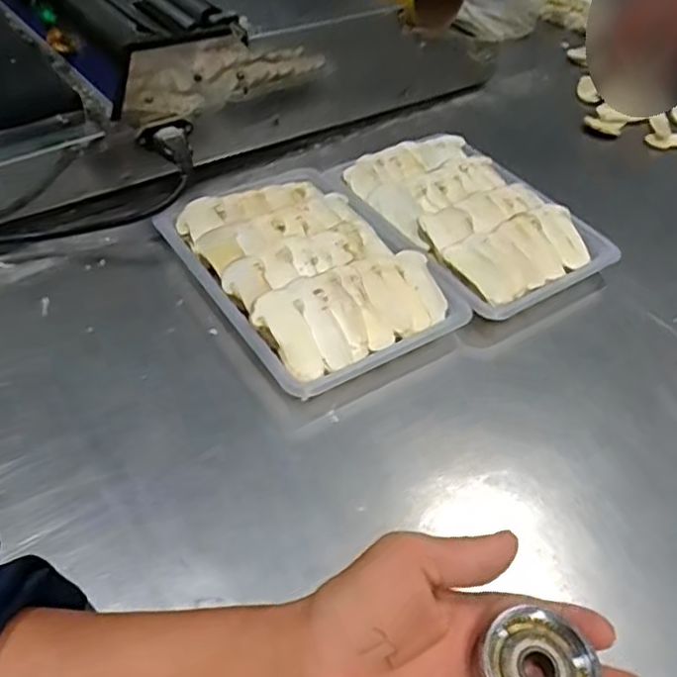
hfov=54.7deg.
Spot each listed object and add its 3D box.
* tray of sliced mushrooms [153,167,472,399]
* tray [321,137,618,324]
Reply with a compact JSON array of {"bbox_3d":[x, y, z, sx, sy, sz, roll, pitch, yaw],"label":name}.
[{"bbox_3d":[-0.022,-0.051,0.470,0.142,0.038,0.207,-24,53,-26],"label":"tray of sliced mushrooms"},{"bbox_3d":[0.104,-0.096,0.530,0.146,0.037,0.200,-26,54,-27],"label":"tray"}]

